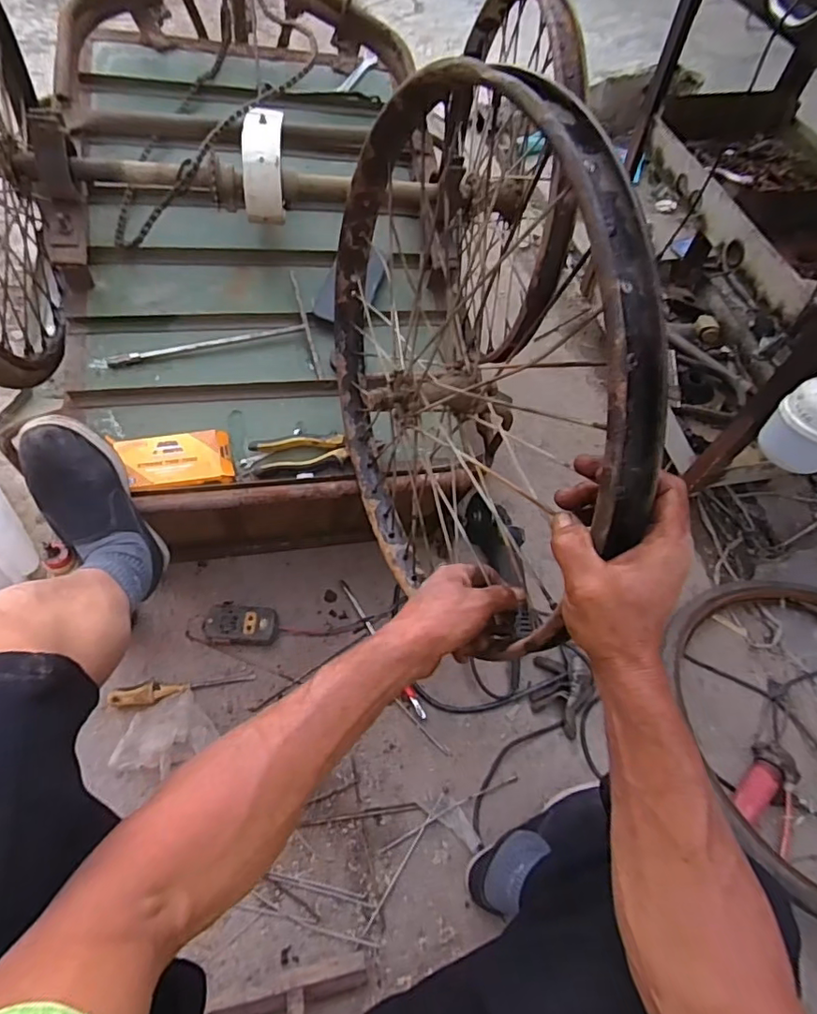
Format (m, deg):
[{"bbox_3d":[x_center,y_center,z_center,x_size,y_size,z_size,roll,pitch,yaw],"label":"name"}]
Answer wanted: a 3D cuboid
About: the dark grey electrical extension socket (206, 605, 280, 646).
[{"bbox_3d":[-0.285,0.203,0.923,0.124,0.039,0.071,9,59,-4],"label":"dark grey electrical extension socket"}]

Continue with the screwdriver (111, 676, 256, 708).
[{"bbox_3d":[-0.358,0.288,0.865,0.211,0.022,0.031,-3,57,-22],"label":"screwdriver"}]

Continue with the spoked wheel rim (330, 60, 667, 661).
[{"bbox_3d":[0.022,-0.121,0.548,0.120,0.504,0.516,-17,60,-14],"label":"spoked wheel rim"}]

